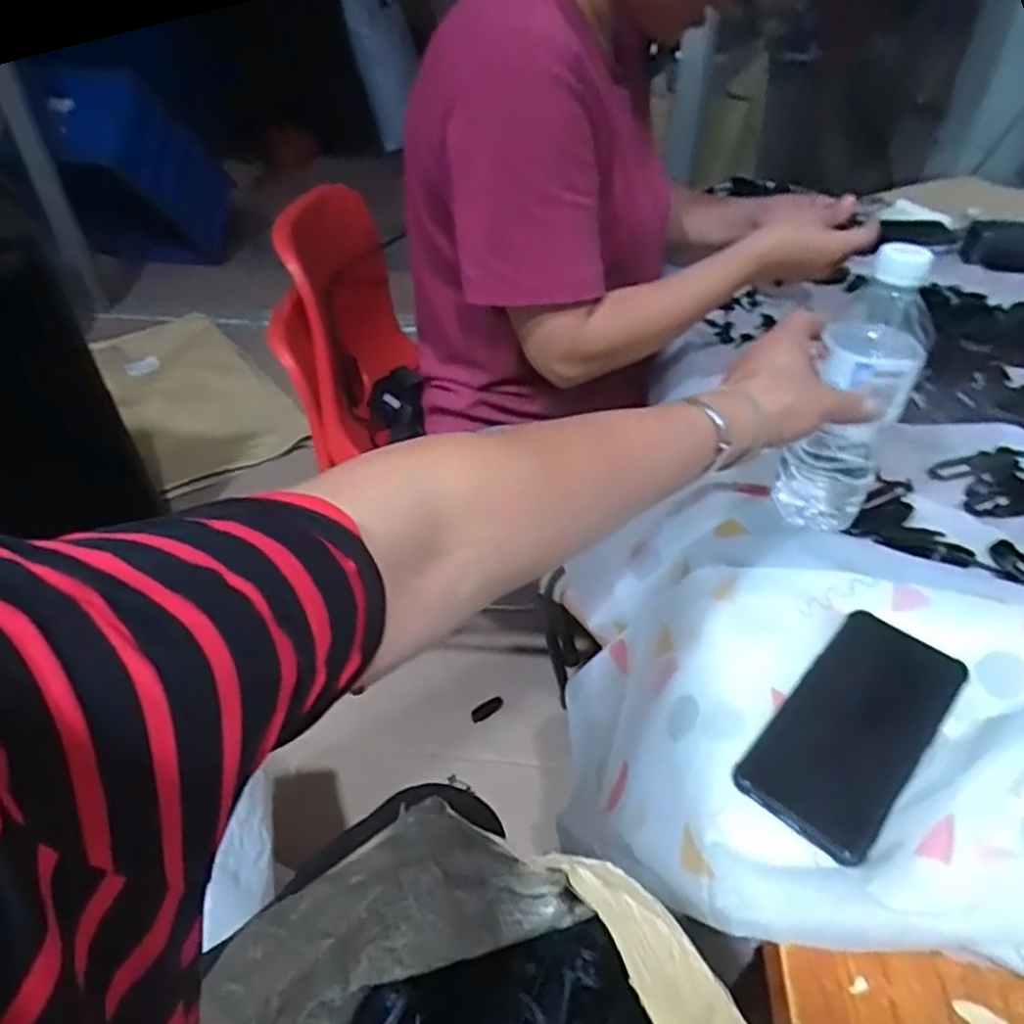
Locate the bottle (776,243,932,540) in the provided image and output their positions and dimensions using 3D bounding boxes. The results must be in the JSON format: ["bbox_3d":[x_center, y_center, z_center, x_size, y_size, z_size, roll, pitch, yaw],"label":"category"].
[{"bbox_3d":[0.246,-0.081,0.515,0.066,0.209,0.064,31,49,30],"label":"bottle"}]

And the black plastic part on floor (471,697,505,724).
[{"bbox_3d":[-0.040,0.313,1.129,0.057,0.012,0.021,-25,46,-25],"label":"black plastic part on floor"}]

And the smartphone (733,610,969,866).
[{"bbox_3d":[0.207,0.123,0.426,0.074,0.008,0.159,33,51,33],"label":"smartphone"}]

